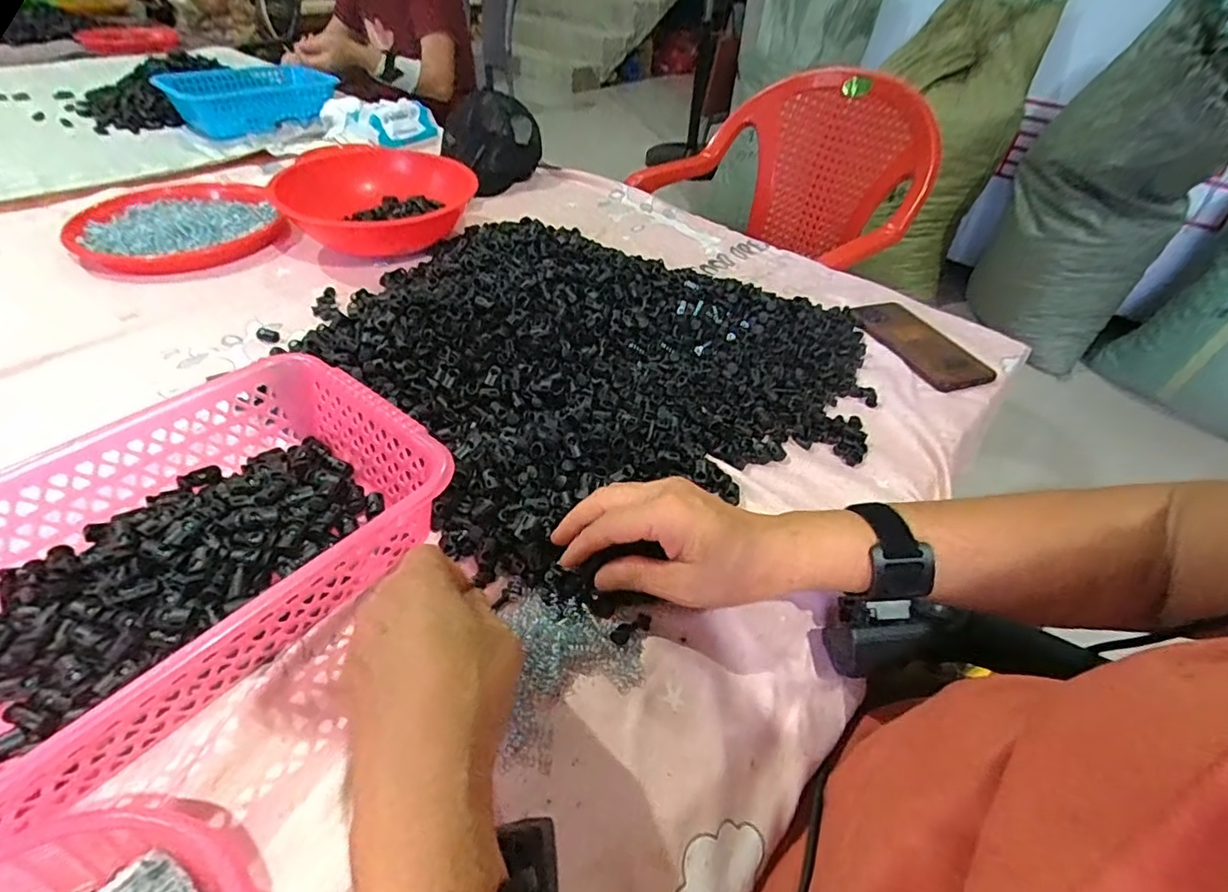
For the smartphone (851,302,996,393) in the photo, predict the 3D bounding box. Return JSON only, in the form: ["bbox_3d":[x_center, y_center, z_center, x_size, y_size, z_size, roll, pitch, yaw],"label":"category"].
[{"bbox_3d":[0.343,-0.119,0.633,0.082,0.005,0.161,-14,46,-18],"label":"smartphone"}]

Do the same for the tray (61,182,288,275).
[{"bbox_3d":[-0.583,-0.293,0.757,0.231,0.031,0.217,-26,50,-28],"label":"tray"}]

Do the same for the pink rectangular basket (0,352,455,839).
[{"bbox_3d":[-0.278,0.065,0.352,0.202,0.067,0.309,29,49,25],"label":"pink rectangular basket"}]

